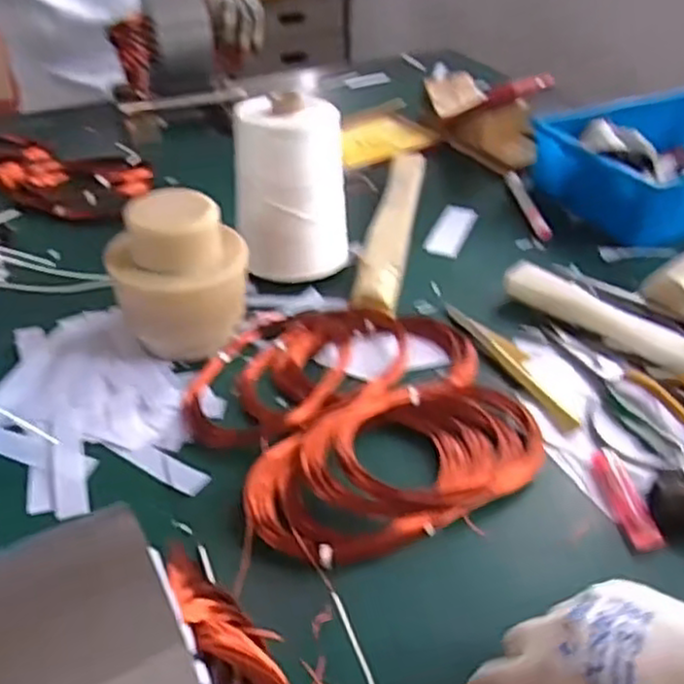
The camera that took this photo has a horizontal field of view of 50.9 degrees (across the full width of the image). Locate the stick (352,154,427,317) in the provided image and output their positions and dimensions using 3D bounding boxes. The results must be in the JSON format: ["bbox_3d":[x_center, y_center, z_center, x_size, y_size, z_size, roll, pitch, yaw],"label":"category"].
[{"bbox_3d":[0.056,-0.131,0.788,0.043,0.033,0.332,8,36,6],"label":"stick"}]

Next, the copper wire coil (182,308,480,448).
[{"bbox_3d":[-0.015,0.018,0.615,0.244,0.034,0.150,-17,41,-26],"label":"copper wire coil"}]

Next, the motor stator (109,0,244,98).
[{"bbox_3d":[-0.232,-0.432,1.027,0.164,0.147,0.141,0,38,-2],"label":"motor stator"}]

